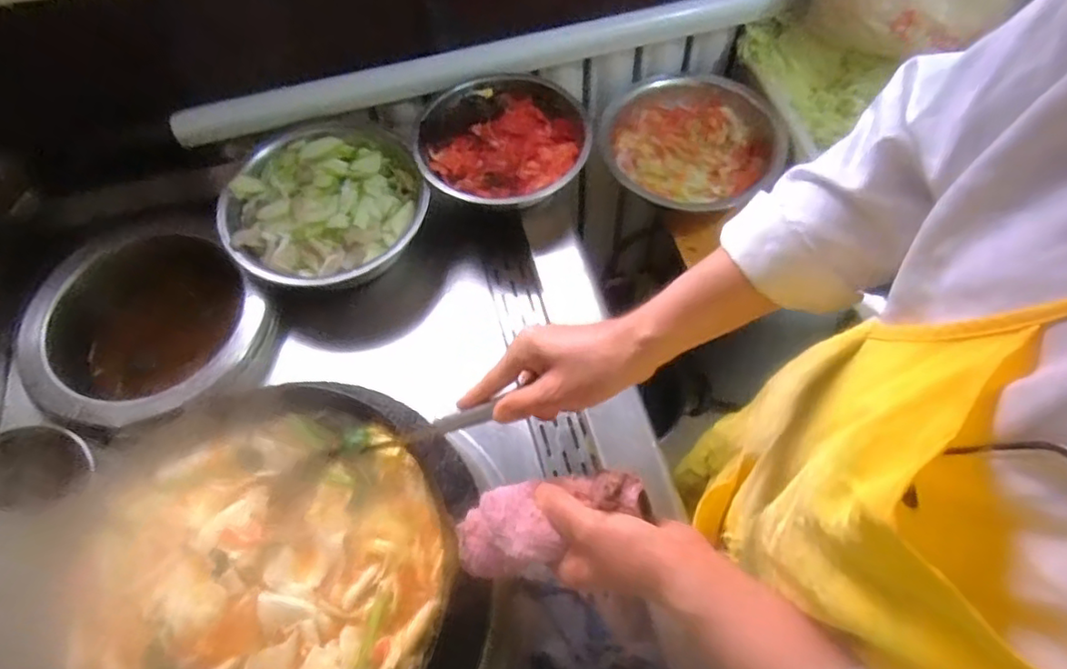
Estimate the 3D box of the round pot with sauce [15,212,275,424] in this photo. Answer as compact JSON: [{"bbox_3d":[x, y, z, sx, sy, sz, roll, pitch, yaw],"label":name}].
[{"bbox_3d":[-0.477,0.002,0.818,0.279,0.123,0.257,-1,62,2],"label":"round pot with sauce"}]

